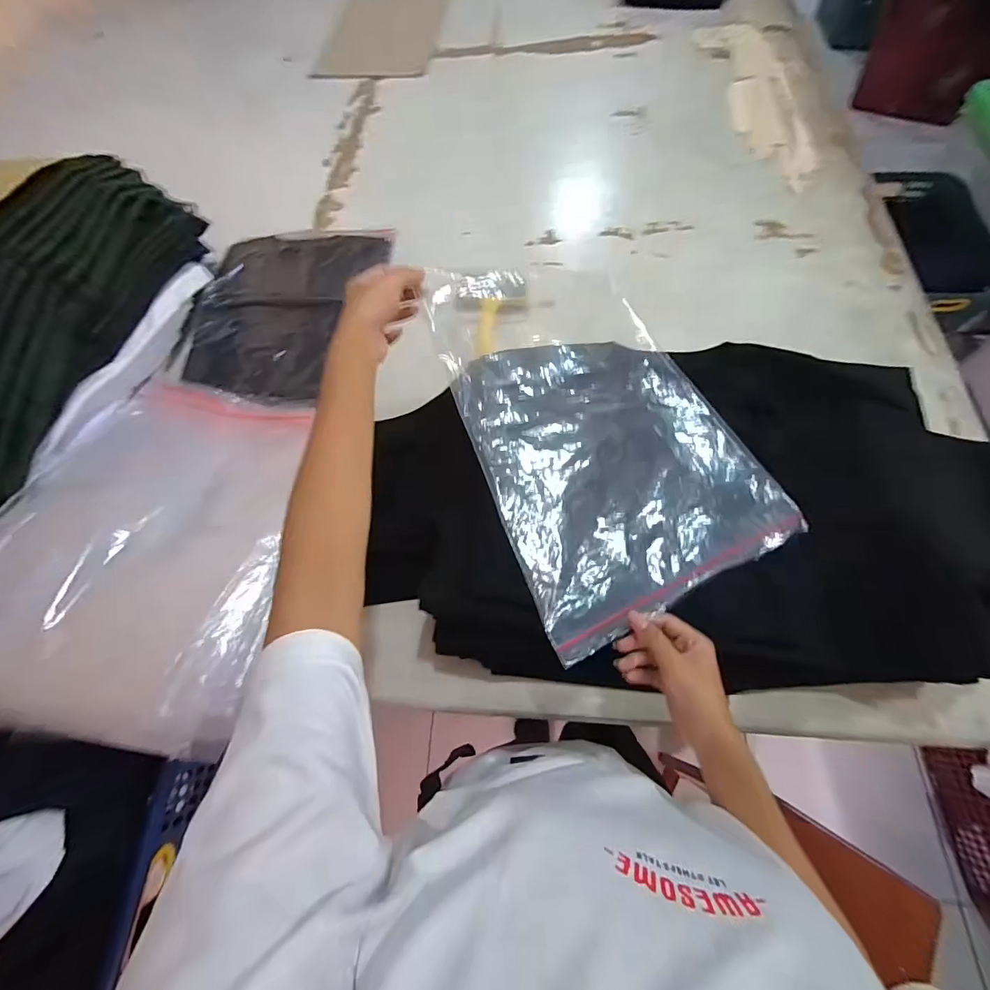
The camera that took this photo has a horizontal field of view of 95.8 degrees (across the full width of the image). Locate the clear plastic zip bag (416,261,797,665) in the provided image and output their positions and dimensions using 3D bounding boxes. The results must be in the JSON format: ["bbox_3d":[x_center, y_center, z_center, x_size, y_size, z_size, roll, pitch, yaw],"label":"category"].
[{"bbox_3d":[0.107,-0.081,0.471,0.276,0.041,0.397,-20,76,-20],"label":"clear plastic zip bag"}]

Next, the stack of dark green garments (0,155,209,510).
[{"bbox_3d":[-0.593,-0.225,0.578,0.166,0.138,0.577,7,66,6],"label":"stack of dark green garments"}]

